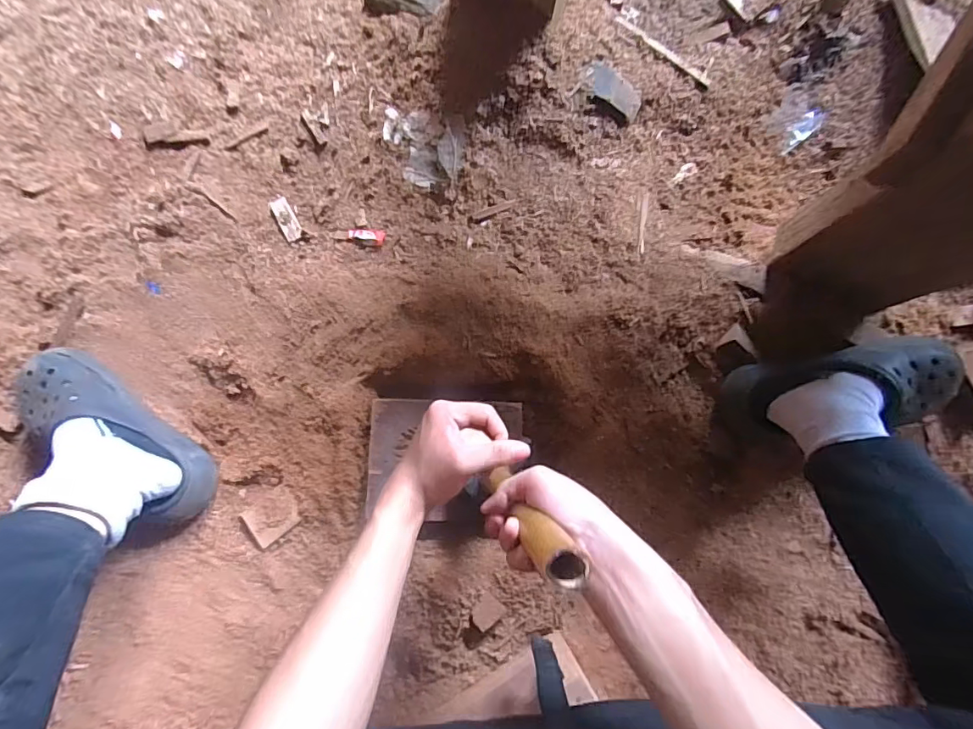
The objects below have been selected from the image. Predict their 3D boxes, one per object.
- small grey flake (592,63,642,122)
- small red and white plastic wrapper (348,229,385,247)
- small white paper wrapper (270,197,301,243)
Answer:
[{"bbox_3d":[0.173,-0.364,0.663,0.082,0.010,0.041,32,82,-18],"label":"small grey flake"},{"bbox_3d":[-0.155,-0.163,0.642,0.048,0.008,0.023,7,83,-1],"label":"small red and white plastic wrapper"},{"bbox_3d":[-0.264,-0.193,0.656,0.023,0.007,0.066,-29,85,-5],"label":"small white paper wrapper"}]

